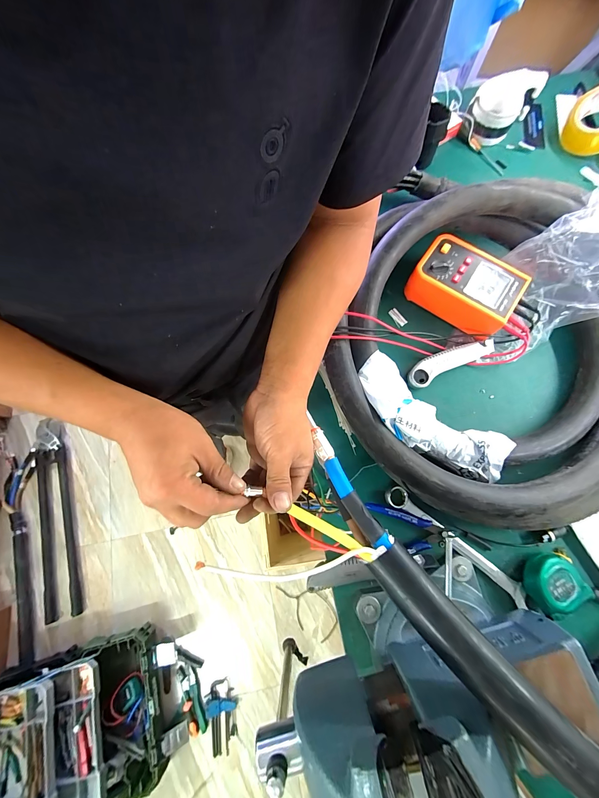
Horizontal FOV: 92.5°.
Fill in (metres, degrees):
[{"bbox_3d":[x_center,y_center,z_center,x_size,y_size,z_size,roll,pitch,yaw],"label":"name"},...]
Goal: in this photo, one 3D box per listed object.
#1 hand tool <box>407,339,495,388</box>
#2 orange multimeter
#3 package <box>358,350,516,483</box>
[{"bbox_3d":[0.235,-0.062,0.449,0.147,0.014,0.038,-26,77,-7],"label":"hand tool"},{"bbox_3d":[0.263,-0.182,0.460,0.157,0.054,0.105,33,78,8],"label":"orange multimeter"},{"bbox_3d":[0.173,0.031,0.379,0.222,0.051,0.088,34,78,8],"label":"package"}]

